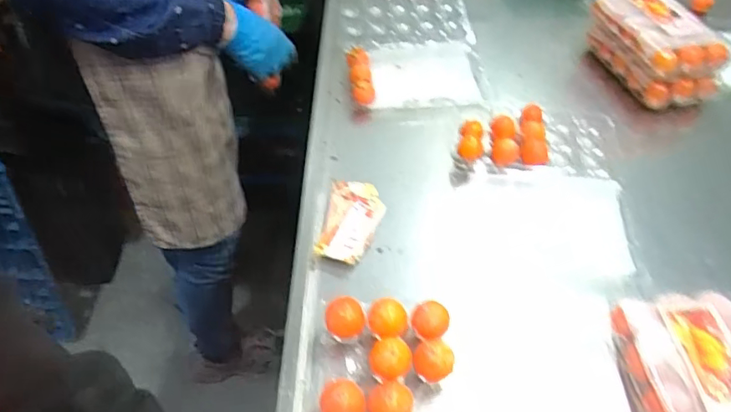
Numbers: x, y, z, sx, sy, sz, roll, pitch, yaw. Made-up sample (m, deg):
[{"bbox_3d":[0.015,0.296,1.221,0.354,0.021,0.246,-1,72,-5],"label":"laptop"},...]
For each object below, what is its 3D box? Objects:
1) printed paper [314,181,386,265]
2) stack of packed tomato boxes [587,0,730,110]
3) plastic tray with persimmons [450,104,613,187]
[{"bbox_3d":[-0.017,0.020,0.702,0.074,0.027,0.133,7,48,5],"label":"printed paper"},{"bbox_3d":[0.492,-0.271,0.918,0.136,0.109,0.224,-12,49,-11],"label":"stack of packed tomato boxes"},{"bbox_3d":[0.252,-0.095,0.789,0.253,0.045,0.148,0,48,-1],"label":"plastic tray with persimmons"}]

